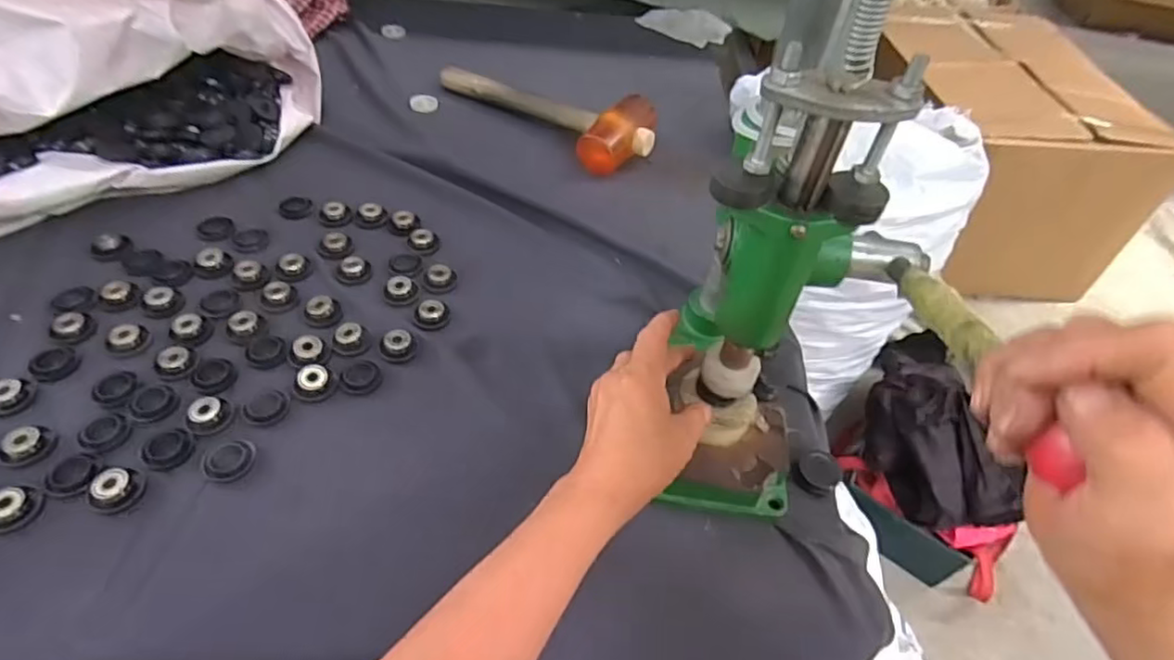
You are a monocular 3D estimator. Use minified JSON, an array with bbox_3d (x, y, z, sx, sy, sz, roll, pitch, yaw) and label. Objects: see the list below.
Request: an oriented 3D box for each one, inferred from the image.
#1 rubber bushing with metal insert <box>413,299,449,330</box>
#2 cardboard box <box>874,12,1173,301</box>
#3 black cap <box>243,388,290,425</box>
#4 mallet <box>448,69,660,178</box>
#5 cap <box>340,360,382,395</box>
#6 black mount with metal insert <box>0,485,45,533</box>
[{"bbox_3d":[-0.139,-0.014,0.558,0.030,0.013,0.026,-5,48,-11],"label":"rubber bushing with metal insert"},{"bbox_3d":[0.896,-0.464,1.475,0.424,0.332,0.705,2,47,-4],"label":"cardboard box"},{"bbox_3d":[-0.247,0.058,0.483,0.031,0.004,0.032,3,47,-3],"label":"black cap"},{"bbox_3d":[-0.047,-0.282,0.779,0.299,0.048,0.113,33,52,22],"label":"mallet"},{"bbox_3d":[-0.183,0.038,0.509,0.030,0.004,0.032,3,47,-3],"label":"cap"},{"bbox_3d":[-0.377,0.116,0.412,0.029,0.012,0.031,25,50,16],"label":"black mount with metal insert"}]

